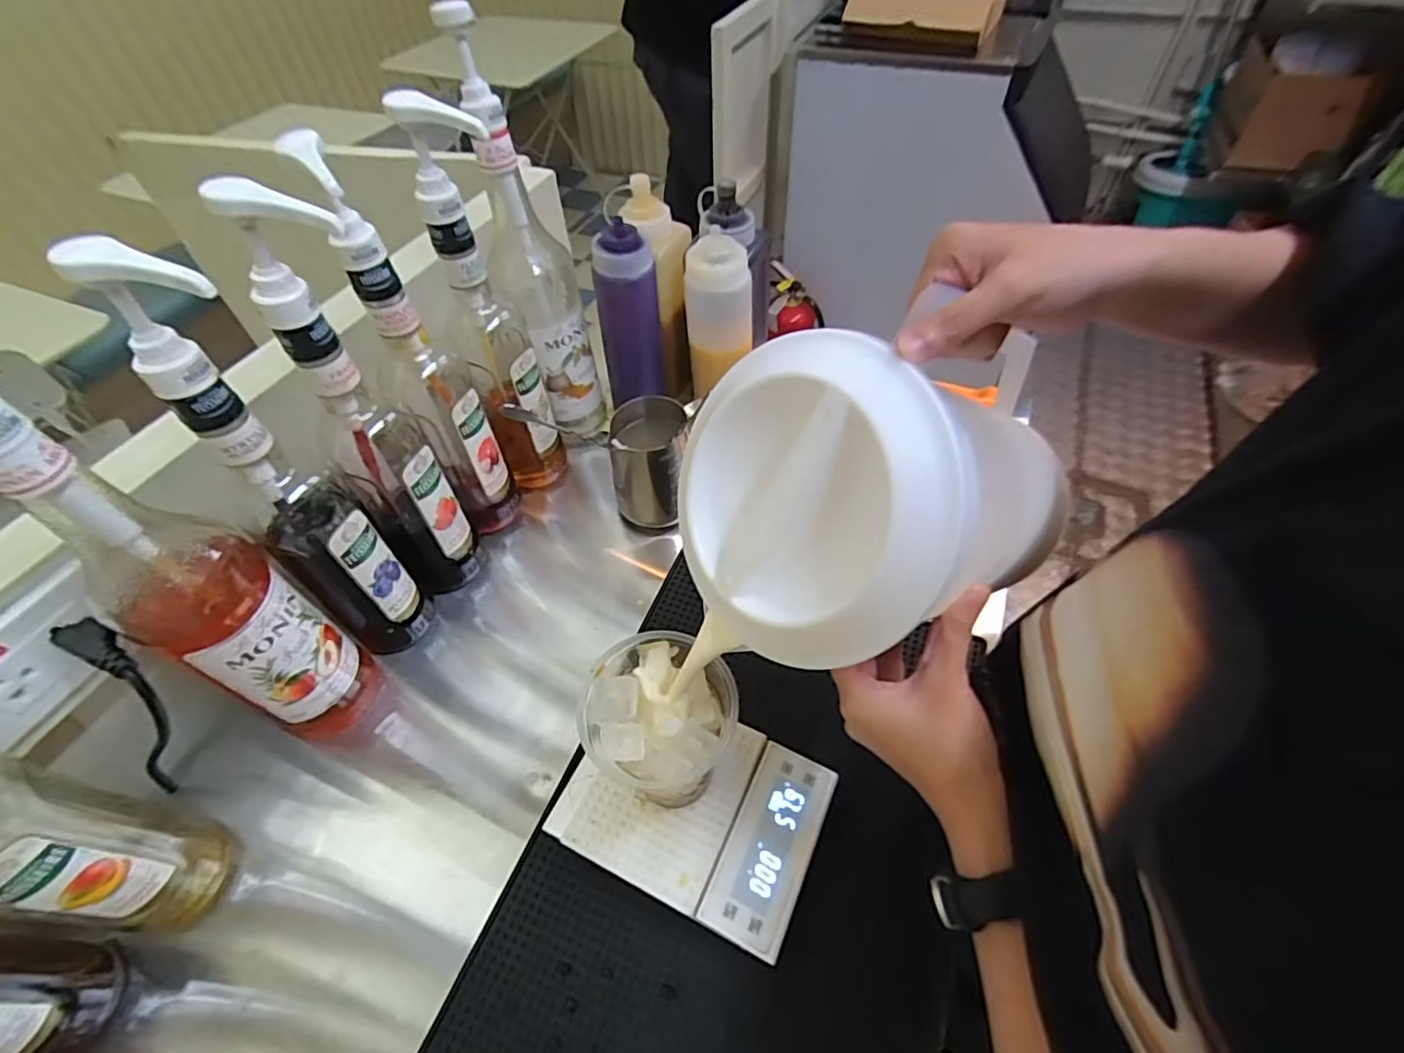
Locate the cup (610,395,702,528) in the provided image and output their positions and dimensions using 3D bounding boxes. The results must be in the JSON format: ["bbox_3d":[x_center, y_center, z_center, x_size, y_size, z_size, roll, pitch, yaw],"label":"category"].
[{"bbox_3d":[-0.048,-0.068,0.620,0.081,0.110,0.089,2,52,4],"label":"cup"}]

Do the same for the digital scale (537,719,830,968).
[{"bbox_3d":[-0.005,0.213,0.455,0.181,0.042,0.129,20,56,17],"label":"digital scale"}]

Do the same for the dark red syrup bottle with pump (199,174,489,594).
[{"bbox_3d":[-0.259,-0.072,0.480,0.086,0.371,0.068,-38,60,-24],"label":"dark red syrup bottle with pump"}]

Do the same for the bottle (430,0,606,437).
[{"bbox_3d":[-0.160,-0.251,0.589,0.075,0.379,0.085,-12,53,-6],"label":"bottle"}]

